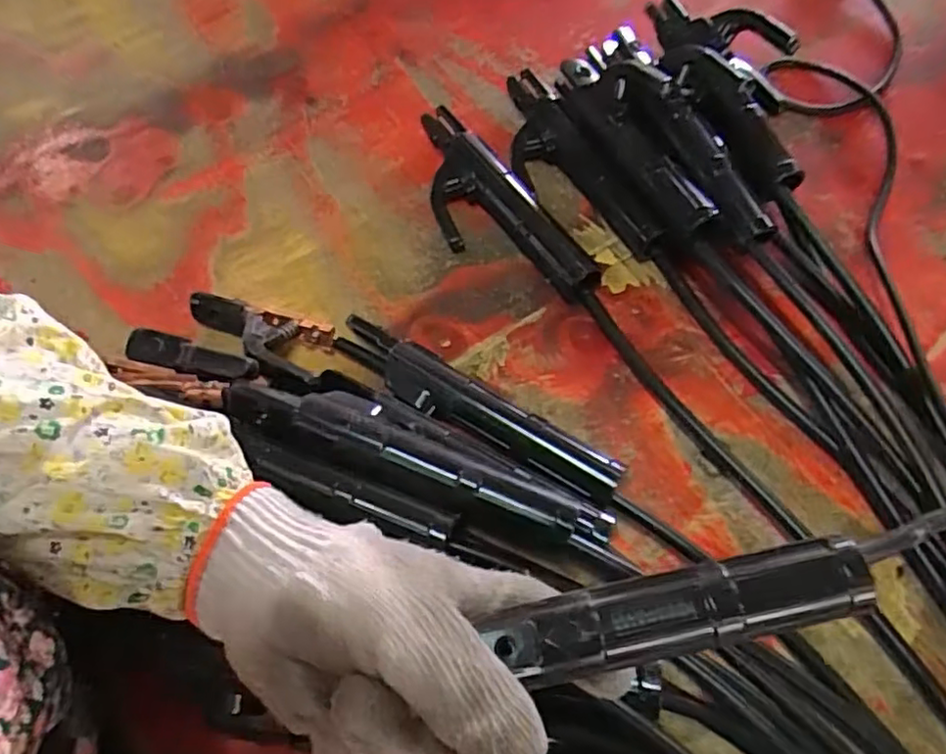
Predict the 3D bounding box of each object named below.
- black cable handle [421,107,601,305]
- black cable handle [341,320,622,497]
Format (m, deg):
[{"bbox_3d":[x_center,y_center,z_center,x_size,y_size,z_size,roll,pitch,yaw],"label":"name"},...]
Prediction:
[{"bbox_3d":[0.008,-0.119,0.456,0.061,0.033,0.190,-32,65,-16],"label":"black cable handle"},{"bbox_3d":[-0.003,0.020,0.381,0.187,0.030,0.030,31,66,17],"label":"black cable handle"}]

